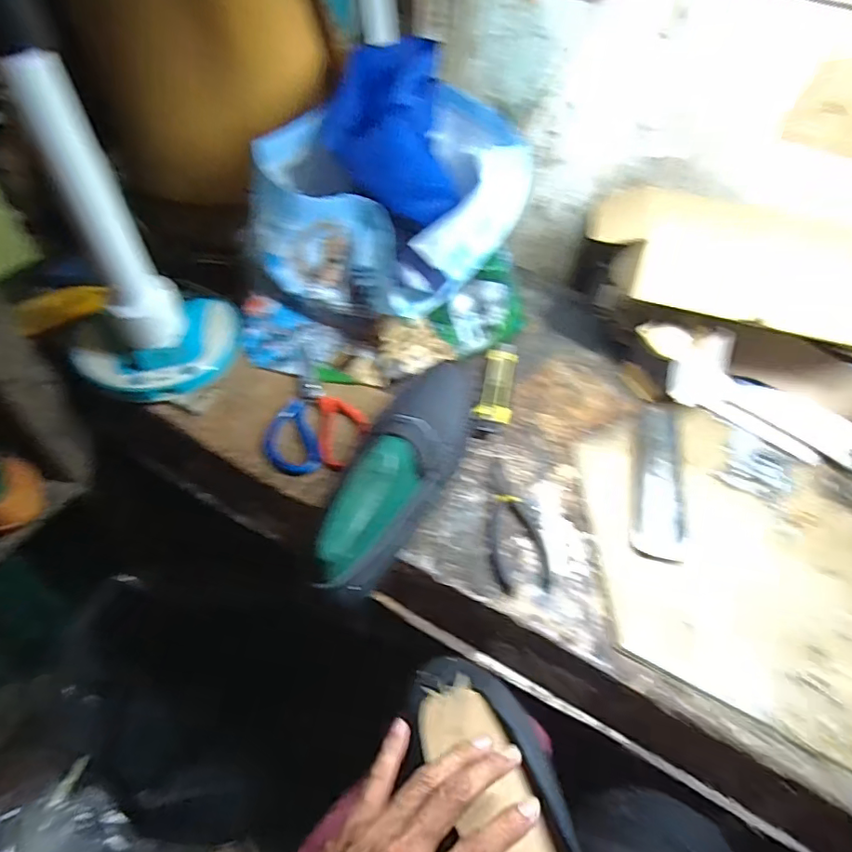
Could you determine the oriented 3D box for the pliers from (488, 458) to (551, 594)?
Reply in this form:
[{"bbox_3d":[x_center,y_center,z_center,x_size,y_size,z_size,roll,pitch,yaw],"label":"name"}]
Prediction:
[{"bbox_3d":[0.091,0.097,0.563,0.055,0.007,0.151,1,53,-3],"label":"pliers"}]

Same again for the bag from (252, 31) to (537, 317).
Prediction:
[{"bbox_3d":[-0.028,-0.268,0.640,0.268,0.215,0.234,13,53,6],"label":"bag"}]

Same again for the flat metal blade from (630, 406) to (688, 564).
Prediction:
[{"bbox_3d":[0.259,0.051,0.604,0.052,0.013,0.208,13,53,6],"label":"flat metal blade"}]

